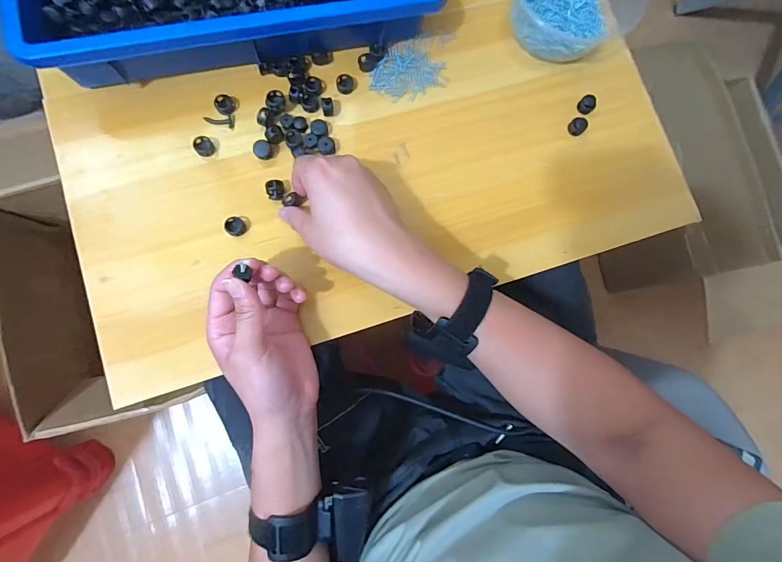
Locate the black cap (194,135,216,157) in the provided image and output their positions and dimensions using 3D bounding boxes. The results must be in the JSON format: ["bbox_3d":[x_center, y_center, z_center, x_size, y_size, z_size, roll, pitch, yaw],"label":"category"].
[{"bbox_3d":[-0.180,-0.129,0.376,0.017,0.012,0.018,1,82,-5],"label":"black cap"}]

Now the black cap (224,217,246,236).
[{"bbox_3d":[-0.145,-0.050,0.365,0.017,0.011,0.017,1,82,-5],"label":"black cap"}]

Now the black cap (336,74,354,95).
[{"bbox_3d":[-0.047,-0.202,0.400,0.017,0.008,0.020,-4,83,-6],"label":"black cap"}]

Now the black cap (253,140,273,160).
[{"bbox_3d":[-0.123,-0.126,0.378,0.016,0.012,0.015,1,82,-5],"label":"black cap"}]

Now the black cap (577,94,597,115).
[{"bbox_3d":[0.211,-0.190,0.418,0.016,0.014,0.018,43,81,1],"label":"black cap"}]

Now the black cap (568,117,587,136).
[{"bbox_3d":[0.197,-0.163,0.412,0.014,0.016,0.018,-40,88,-9],"label":"black cap"}]

